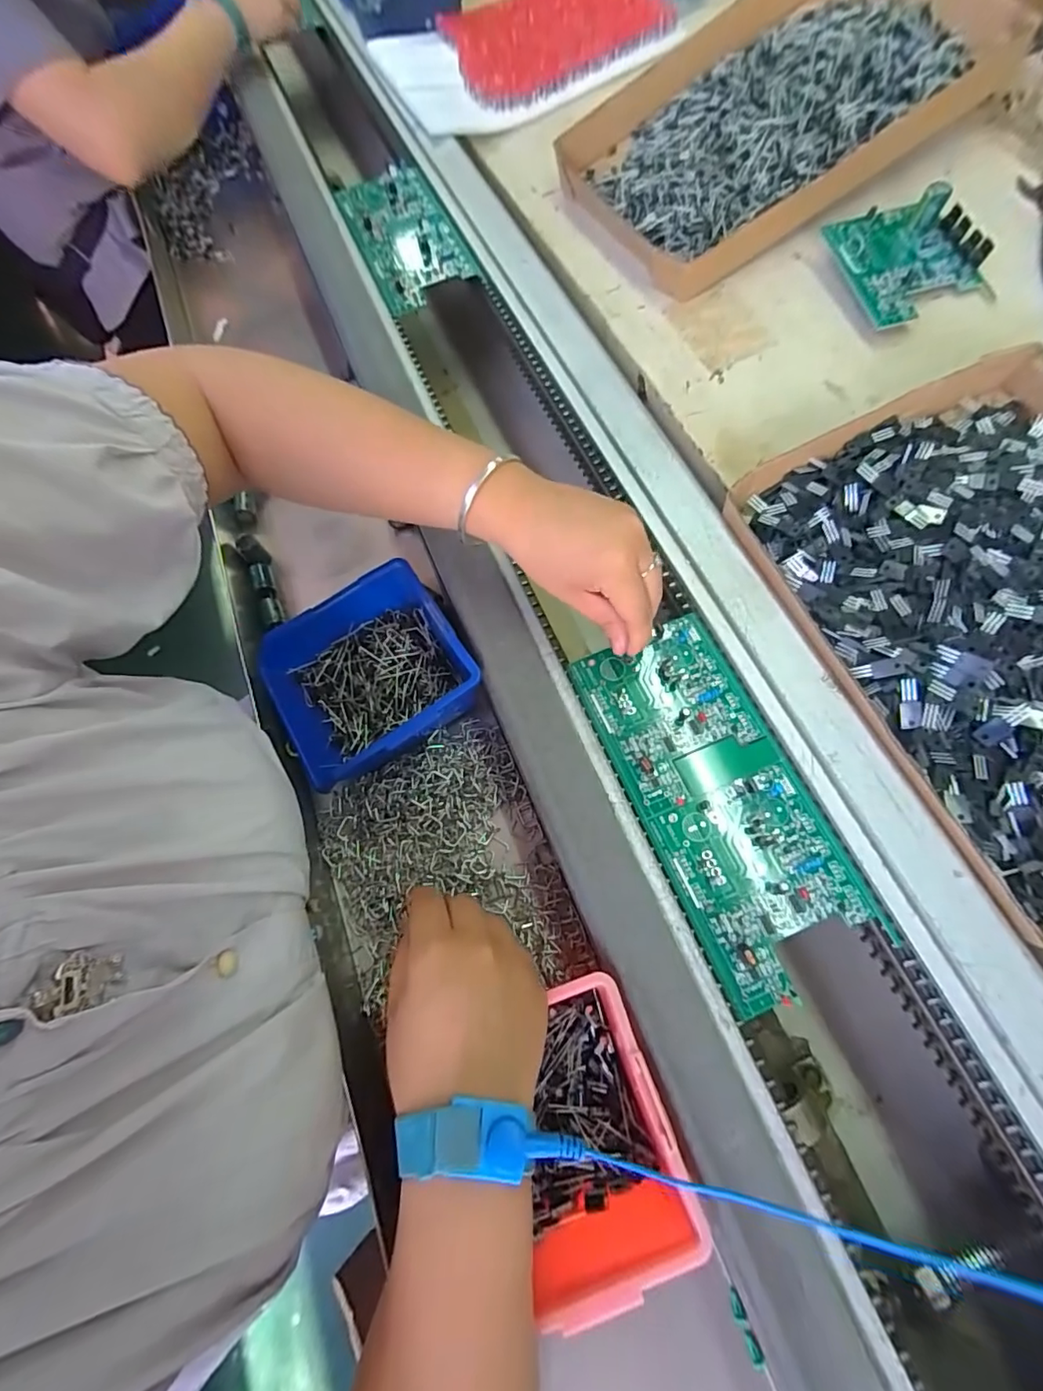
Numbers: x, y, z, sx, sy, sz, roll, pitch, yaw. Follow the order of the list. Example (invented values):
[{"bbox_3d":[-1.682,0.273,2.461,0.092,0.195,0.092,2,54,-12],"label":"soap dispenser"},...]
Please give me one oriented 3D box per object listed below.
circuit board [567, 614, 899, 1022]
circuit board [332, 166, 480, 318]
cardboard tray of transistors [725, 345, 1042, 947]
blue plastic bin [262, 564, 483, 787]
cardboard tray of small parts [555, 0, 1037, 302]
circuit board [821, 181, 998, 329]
[{"bbox_3d":[0.114,0.056,0.309,0.095,0.006,0.212,-19,69,-6],"label":"circuit board"},{"bbox_3d":[-0.119,-0.463,0.525,0.093,0.014,0.216,-20,69,-6],"label":"circuit board"},{"bbox_3d":[0.302,-0.045,0.305,0.224,0.051,0.321,-21,69,-6],"label":"cardboard tray of transistors"},{"bbox_3d":[-0.107,-0.010,0.365,0.130,0.061,0.120,-30,70,-9],"label":"blue plastic bin"},{"bbox_3d":[0.215,-0.518,0.461,0.315,0.029,0.240,-30,68,8],"label":"cardboard tray of small parts"},{"bbox_3d":[0.301,-0.341,0.400,0.088,0.034,0.099,-15,68,-4],"label":"circuit board"}]

